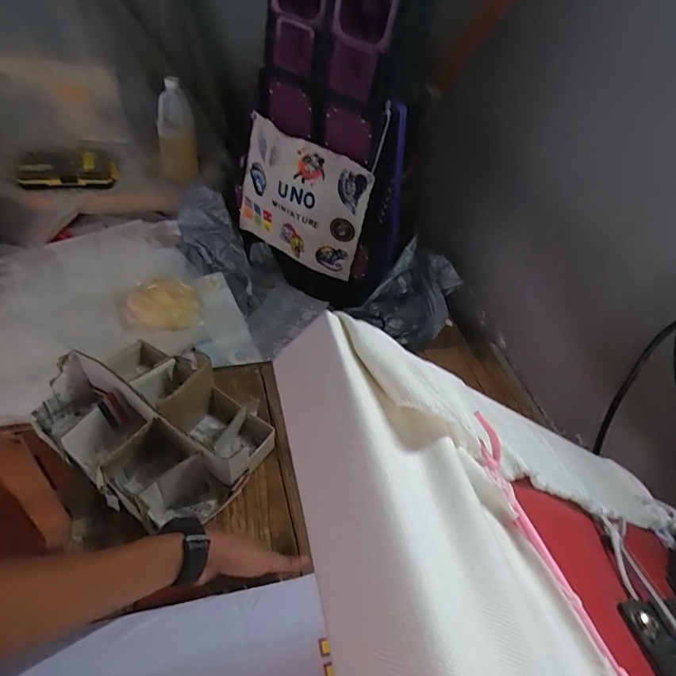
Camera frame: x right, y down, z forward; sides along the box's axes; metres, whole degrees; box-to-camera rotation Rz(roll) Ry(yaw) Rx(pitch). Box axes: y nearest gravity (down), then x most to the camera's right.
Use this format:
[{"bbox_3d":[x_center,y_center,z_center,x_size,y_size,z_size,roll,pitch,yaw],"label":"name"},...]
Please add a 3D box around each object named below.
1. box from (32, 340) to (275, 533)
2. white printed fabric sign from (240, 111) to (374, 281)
[{"bbox_3d":[-0.269,0.124,0.672,0.309,0.112,0.221,33,49,17],"label":"box"},{"bbox_3d":[-0.077,-0.272,0.909,0.285,0.259,0.032,31,48,15],"label":"white printed fabric sign"}]

